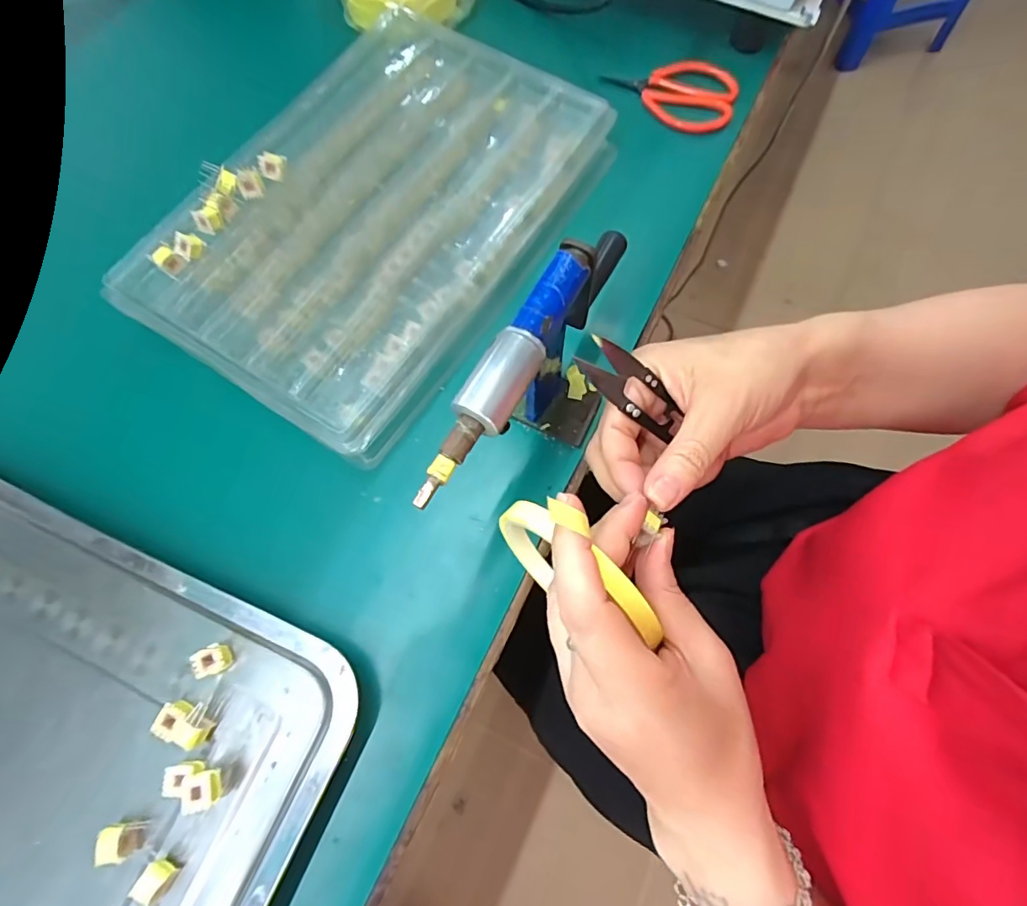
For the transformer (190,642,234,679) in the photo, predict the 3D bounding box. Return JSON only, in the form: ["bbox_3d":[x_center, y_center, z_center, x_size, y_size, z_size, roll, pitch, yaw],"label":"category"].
[{"bbox_3d":[-0.170,0.117,0.290,0.018,0.015,0.016,-25,73,-8],"label":"transformer"}]

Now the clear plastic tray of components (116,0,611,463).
[{"bbox_3d":[-0.099,-0.179,0.374,0.221,0.047,0.329,31,74,10],"label":"clear plastic tray of components"}]

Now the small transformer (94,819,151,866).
[{"bbox_3d":[-0.202,0.199,0.262,0.019,0.012,0.016,2,72,1],"label":"small transformer"}]

